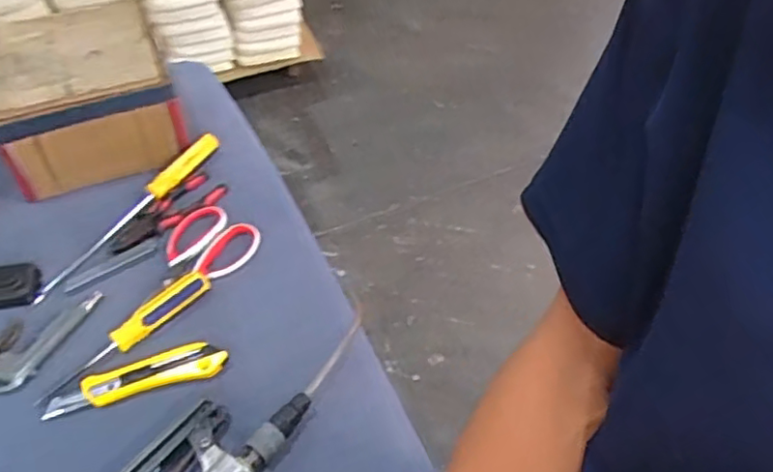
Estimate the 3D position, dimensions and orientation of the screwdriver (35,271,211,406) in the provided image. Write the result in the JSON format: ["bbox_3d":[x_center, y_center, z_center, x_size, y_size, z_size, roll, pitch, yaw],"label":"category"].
[{"bbox_3d":[-0.270,0.101,0.649,0.030,0.026,0.194,37,58,27],"label":"screwdriver"}]

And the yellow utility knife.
[{"bbox_3d":[-0.251,0.143,0.628,0.173,0.012,0.037,-14,51,-13],"label":"yellow utility knife"}]

